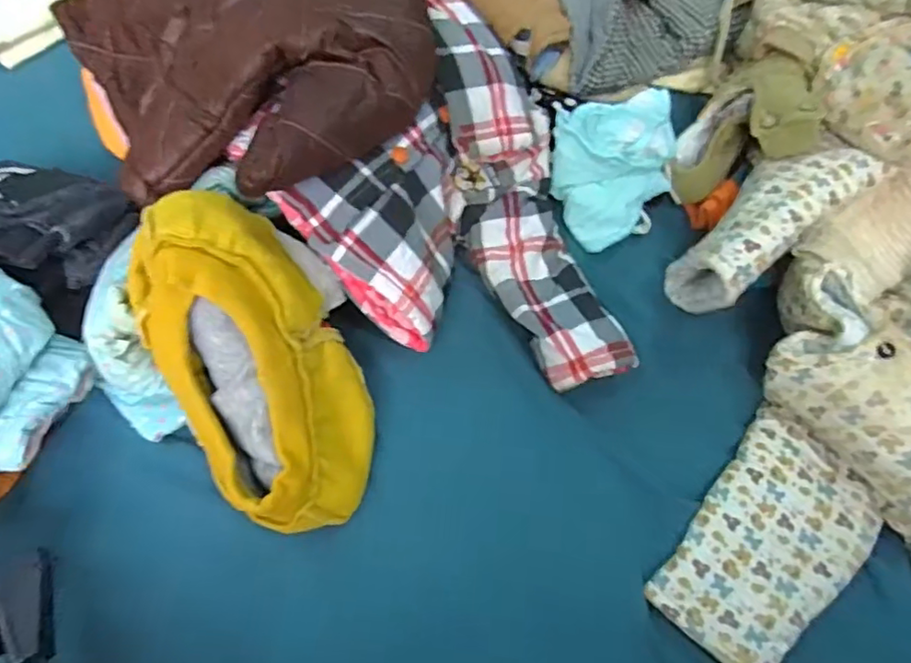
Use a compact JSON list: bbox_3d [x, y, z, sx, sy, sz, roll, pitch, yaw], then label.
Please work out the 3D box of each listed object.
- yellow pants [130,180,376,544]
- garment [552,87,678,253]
[{"bbox_3d":[-0.146,0.027,0.451,0.132,0.072,0.273,-26,105,-16],"label":"yellow pants"},{"bbox_3d":[0.176,-0.179,0.620,0.128,0.107,0.123,-18,64,-12],"label":"garment"}]

